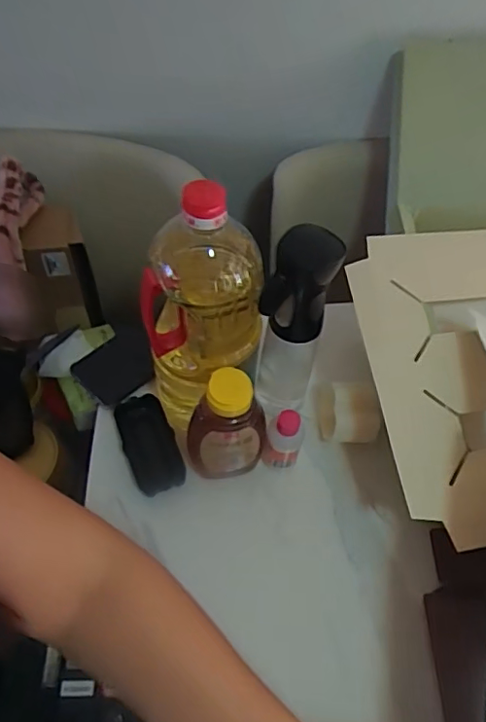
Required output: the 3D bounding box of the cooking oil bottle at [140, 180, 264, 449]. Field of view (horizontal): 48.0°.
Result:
[{"bbox_3d":[-0.038,-0.034,0.515,0.105,0.272,0.095,3,56,0],"label":"cooking oil bottle"}]

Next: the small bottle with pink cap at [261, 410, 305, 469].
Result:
[{"bbox_3d":[0.042,0.084,0.567,0.037,0.086,0.029,8,56,3],"label":"small bottle with pink cap"}]

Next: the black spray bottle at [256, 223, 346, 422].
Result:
[{"bbox_3d":[0.048,-0.026,0.547,0.059,0.231,0.061,14,57,7],"label":"black spray bottle"}]

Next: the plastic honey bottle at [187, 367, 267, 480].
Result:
[{"bbox_3d":[-0.017,0.067,0.534,0.075,0.147,0.042,-13,58,-11],"label":"plastic honey bottle"}]

